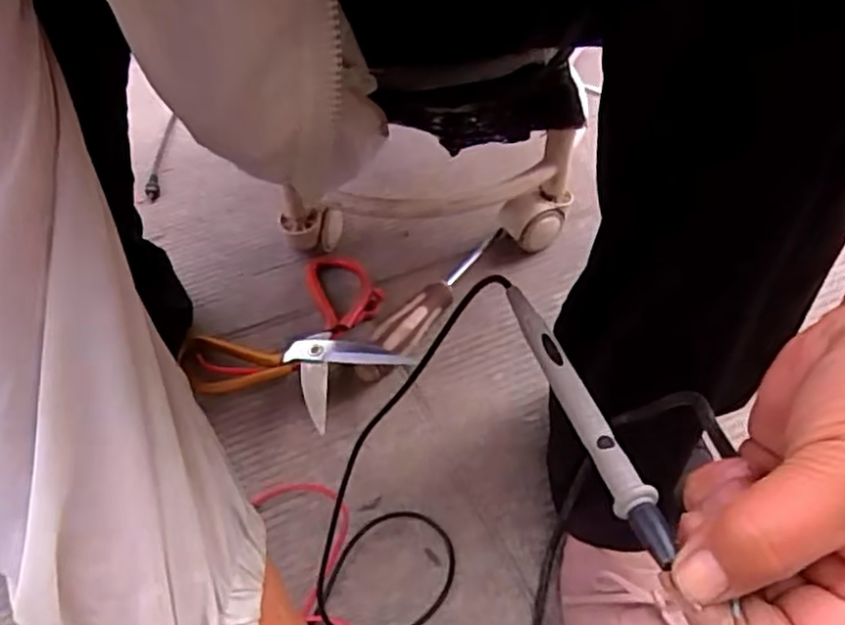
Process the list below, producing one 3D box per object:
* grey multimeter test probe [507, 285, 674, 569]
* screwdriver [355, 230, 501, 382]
[{"bbox_3d":[0.055,0.031,0.261,0.010,0.008,0.124,-12,45,-11],"label":"grey multimeter test probe"},{"bbox_3d":[0.006,-0.014,0.629,0.034,0.029,0.199,23,52,19],"label":"screwdriver"}]

